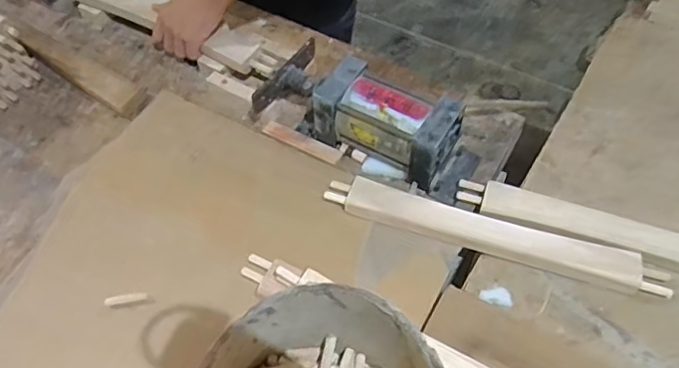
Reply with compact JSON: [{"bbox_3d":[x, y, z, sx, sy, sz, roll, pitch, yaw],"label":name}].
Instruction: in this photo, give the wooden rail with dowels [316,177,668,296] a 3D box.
[{"bbox_3d":[0.189,0.064,0.720,0.417,0.028,0.045,15,58,11],"label":"wooden rail with dowels"}]

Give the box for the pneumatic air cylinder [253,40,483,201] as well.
[{"bbox_3d":[0.044,-0.105,0.809,0.317,0.092,0.134,23,59,16],"label":"pneumatic air cylinder"}]

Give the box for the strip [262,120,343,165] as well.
[{"bbox_3d":[-0.054,-0.061,0.838,0.129,0.010,0.027,28,61,18],"label":"strip"}]

